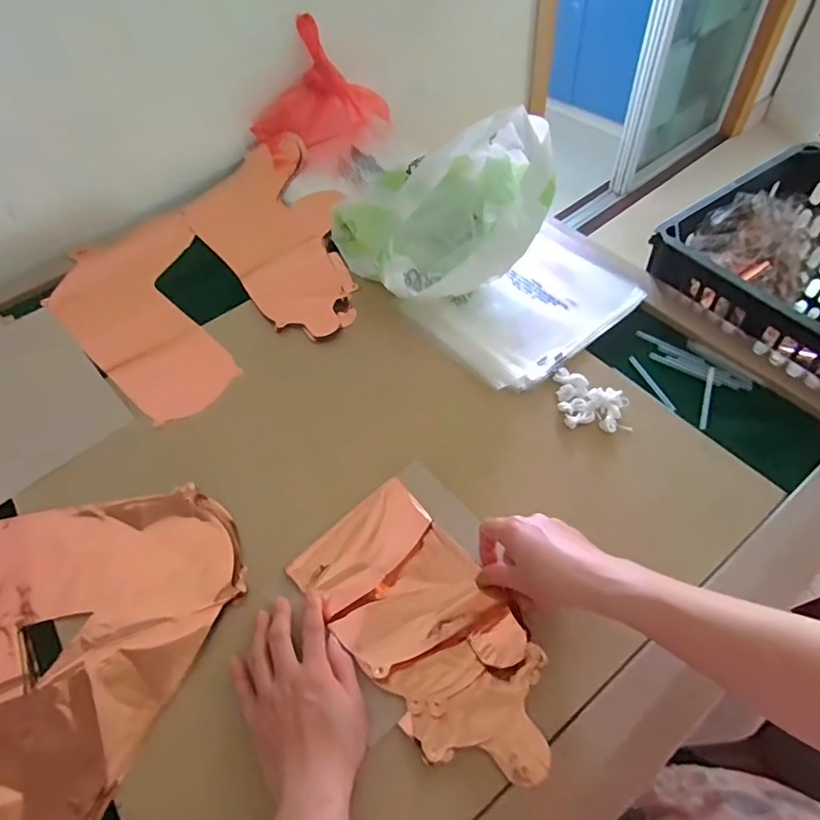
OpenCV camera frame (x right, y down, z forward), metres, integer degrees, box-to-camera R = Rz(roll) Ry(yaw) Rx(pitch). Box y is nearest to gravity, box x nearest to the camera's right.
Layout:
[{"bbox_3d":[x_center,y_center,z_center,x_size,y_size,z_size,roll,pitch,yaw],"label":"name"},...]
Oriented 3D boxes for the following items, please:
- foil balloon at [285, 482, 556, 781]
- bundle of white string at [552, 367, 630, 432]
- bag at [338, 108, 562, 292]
[{"bbox_3d":[0.018,0.182,0.442,0.127,0.021,0.246,-37,60,-19],"label":"foil balloon"},{"bbox_3d":[0.192,-0.013,0.553,0.068,0.018,0.076,-1,55,5],"label":"bundle of white string"},{"bbox_3d":[0.054,-0.249,0.647,0.198,0.154,0.255,36,65,26],"label":"bag"}]

